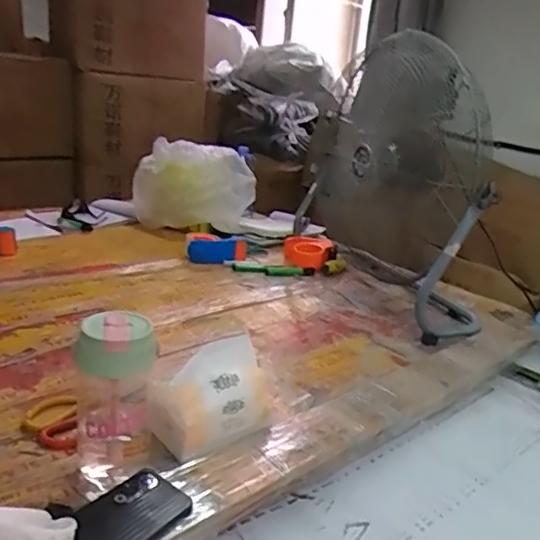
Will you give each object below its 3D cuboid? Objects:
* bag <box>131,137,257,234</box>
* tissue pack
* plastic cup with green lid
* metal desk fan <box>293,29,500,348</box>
[{"bbox_3d":[-0.227,-0.253,1.698,0.361,0.220,0.225,2,19,-11],"label":"bag"},{"bbox_3d":[-0.076,0.160,0.720,0.154,0.104,0.078,-10,24,-38],"label":"tissue pack"},{"bbox_3d":[-0.174,0.150,0.645,0.090,0.199,0.093,-1,20,-19],"label":"plastic cup with green lid"},{"bbox_3d":[0.271,-0.218,1.262,0.367,0.551,0.559,7,18,5],"label":"metal desk fan"}]

